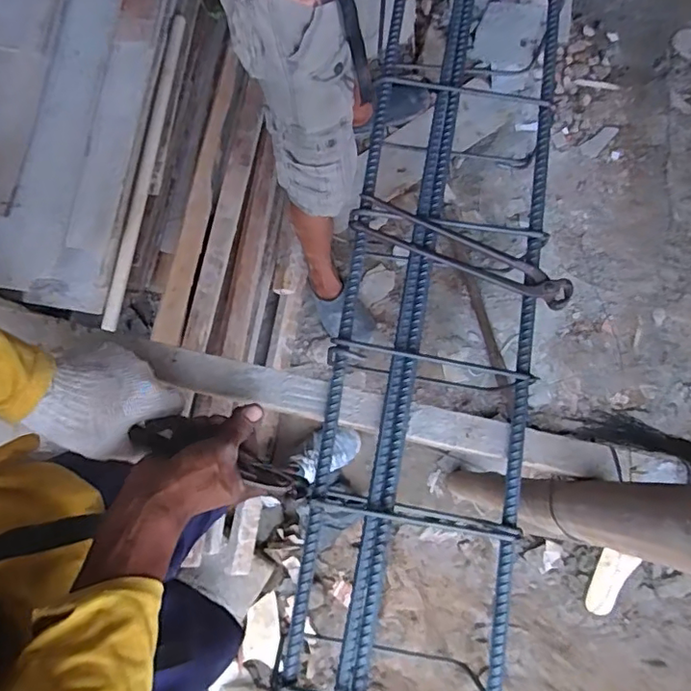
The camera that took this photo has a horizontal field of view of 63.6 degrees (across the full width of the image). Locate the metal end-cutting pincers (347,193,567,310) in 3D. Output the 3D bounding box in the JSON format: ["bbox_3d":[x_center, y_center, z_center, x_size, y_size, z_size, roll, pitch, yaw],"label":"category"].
[{"bbox_3d":[0.127,-0.099,0.604,0.241,0.013,0.044,23,81,7],"label":"metal end-cutting pincers"}]

